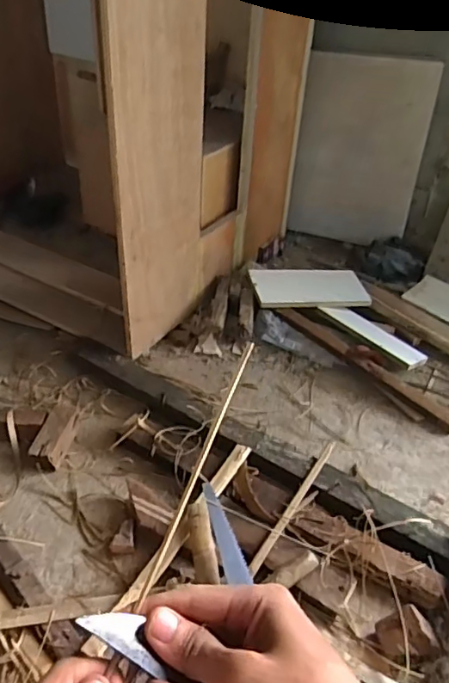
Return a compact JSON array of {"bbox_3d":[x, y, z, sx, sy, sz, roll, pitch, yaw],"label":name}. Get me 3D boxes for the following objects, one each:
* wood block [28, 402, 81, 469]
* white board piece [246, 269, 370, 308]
[{"bbox_3d":[-0.316,0.172,1.036,0.054,0.049,0.133,10,40,6],"label":"wood block"},{"bbox_3d":[0.213,-0.140,1.379,0.295,0.019,0.146,-1,45,-14],"label":"white board piece"}]

